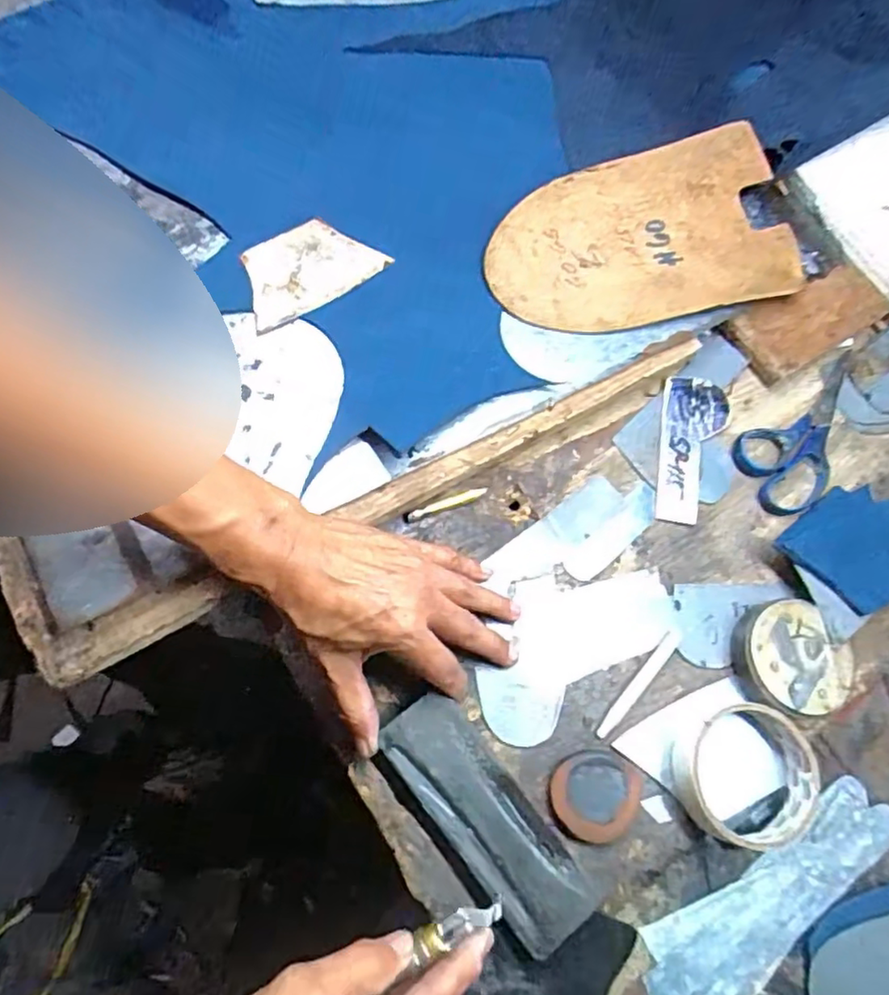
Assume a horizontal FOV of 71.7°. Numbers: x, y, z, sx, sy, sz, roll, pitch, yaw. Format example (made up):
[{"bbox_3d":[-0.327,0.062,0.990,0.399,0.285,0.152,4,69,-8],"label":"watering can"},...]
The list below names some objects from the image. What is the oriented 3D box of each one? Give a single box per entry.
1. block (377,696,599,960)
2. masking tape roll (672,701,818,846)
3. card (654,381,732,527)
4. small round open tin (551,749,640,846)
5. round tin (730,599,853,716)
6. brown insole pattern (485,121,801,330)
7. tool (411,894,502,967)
[{"bbox_3d":[0.025,0.187,0.361,0.053,0.020,0.148,-38,78,-10],"label":"block"},{"bbox_3d":[0.191,0.176,0.388,0.087,0.034,0.075,-30,77,-9],"label":"masking tape roll"},{"bbox_3d":[0.192,-0.037,0.473,0.054,0.005,0.123,14,71,-6],"label":"card"},{"bbox_3d":[0.093,0.182,0.375,0.055,0.012,0.049,3,74,0],"label":"small round open tin"},{"bbox_3d":[0.235,0.107,0.414,0.073,0.024,0.073,0,74,-1],"label":"round tin"},{"bbox_3d":[0.153,-0.202,0.483,0.245,0.007,0.134,-18,87,-9],"label":"brown insole pattern"},{"bbox_3d":[0.007,0.231,0.332,0.054,0.010,0.012,-14,75,-17],"label":"tool"}]

